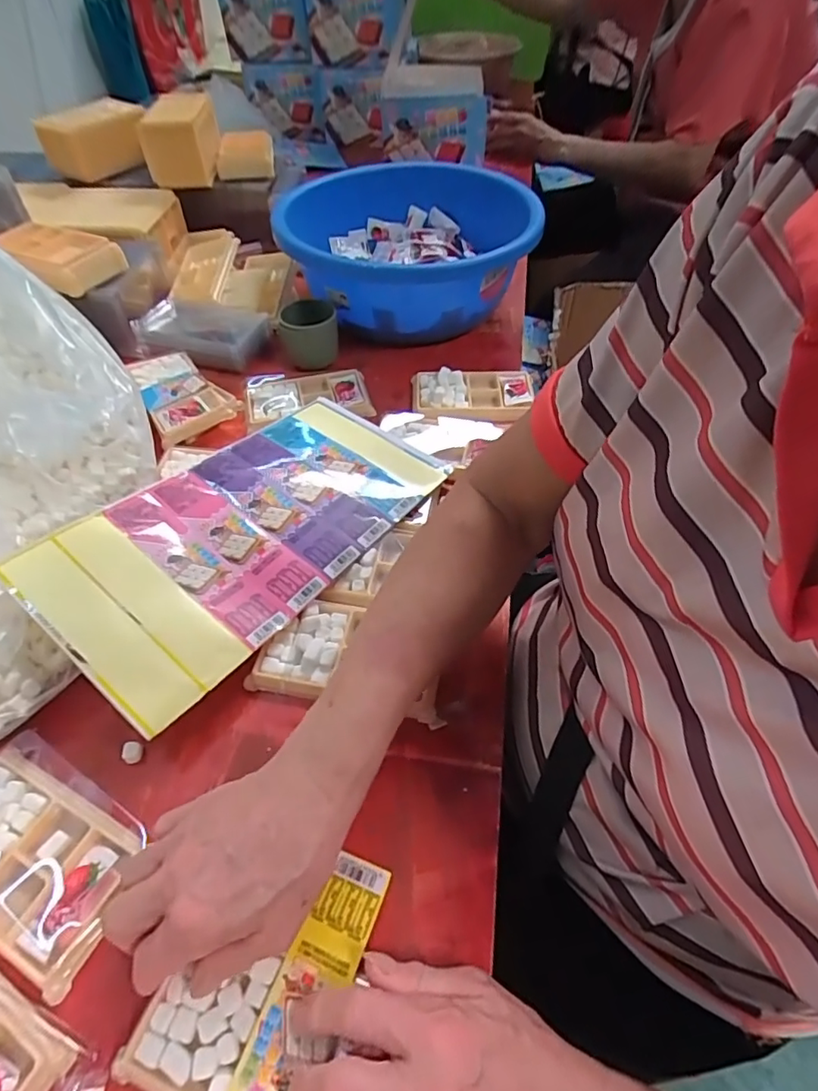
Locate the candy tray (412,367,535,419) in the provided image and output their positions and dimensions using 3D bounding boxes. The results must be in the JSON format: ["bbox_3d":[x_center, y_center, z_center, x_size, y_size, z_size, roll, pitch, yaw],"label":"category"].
[{"bbox_3d":[0.070,-0.169,0.609,0.131,0.022,0.071,1,51,1],"label":"candy tray"}]

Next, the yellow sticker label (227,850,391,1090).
[{"bbox_3d":[-0.059,0.243,0.269,0.037,0.009,0.167,19,52,15],"label":"yellow sticker label"}]

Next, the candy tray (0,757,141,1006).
[{"bbox_3d":[-0.228,0.188,0.325,0.131,0.014,0.075,22,55,17],"label":"candy tray"}]

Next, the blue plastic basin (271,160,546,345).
[{"bbox_3d":[-0.003,-0.369,0.698,0.304,0.119,0.310,0,51,0],"label":"blue plastic basin"}]

